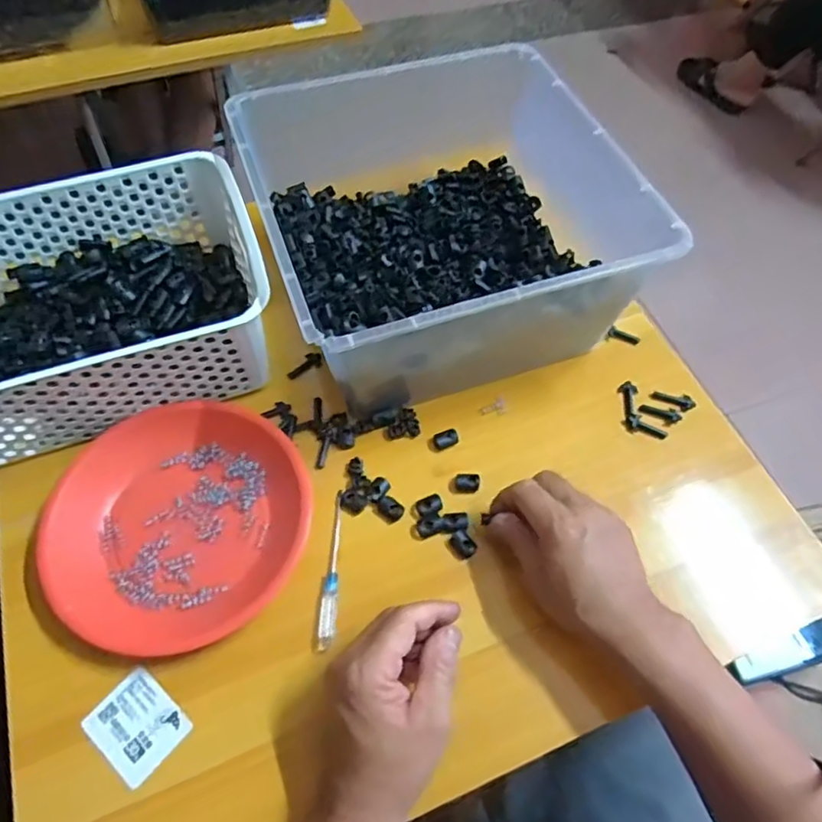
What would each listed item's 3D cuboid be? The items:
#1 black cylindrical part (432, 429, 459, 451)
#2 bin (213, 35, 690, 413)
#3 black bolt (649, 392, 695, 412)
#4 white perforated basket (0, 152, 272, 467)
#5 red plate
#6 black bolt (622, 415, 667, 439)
[{"bbox_3d":[0.030,0.024,0.519,0.021,0.008,0.013,-18,61,-12],"label":"black cylindrical part"},{"bbox_3d":[0.021,-0.165,0.556,0.294,0.145,0.303,-17,60,-11],"label":"bin"},{"bbox_3d":[0.236,-0.011,0.548,0.036,0.009,0.012,26,61,14],"label":"black bolt"},{"bbox_3d":[-0.282,-0.085,0.514,0.311,0.101,0.208,-19,61,-13],"label":"white perforated basket"},{"bbox_3d":[-0.180,0.078,0.469,0.188,0.023,0.188,1,58,-1],"label":"red plate"},{"bbox_3d":[0.205,0.014,0.532,0.037,0.010,0.015,25,61,14],"label":"black bolt"}]

